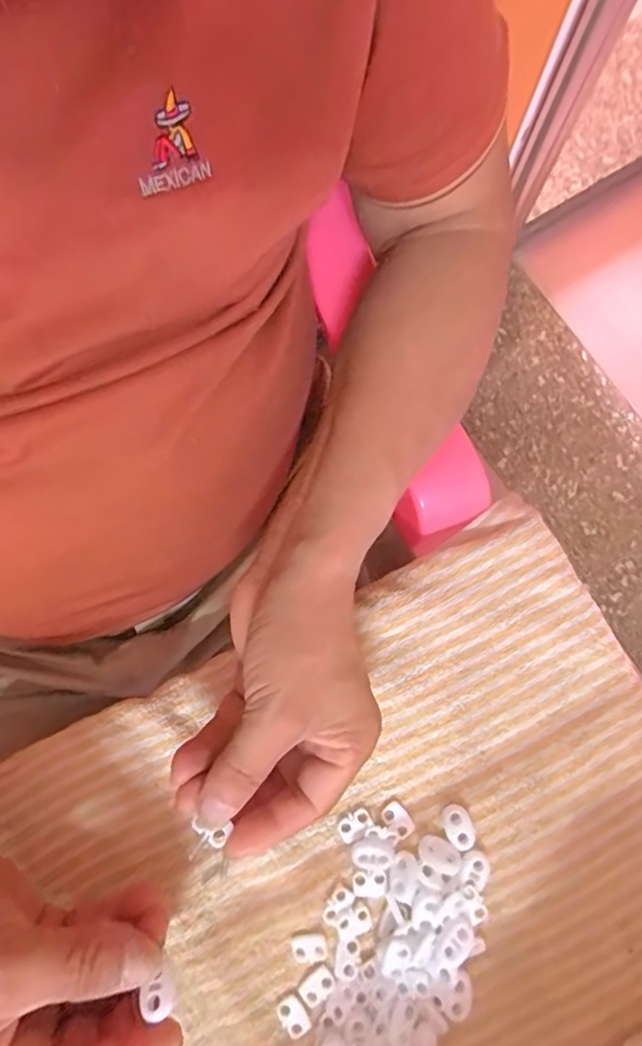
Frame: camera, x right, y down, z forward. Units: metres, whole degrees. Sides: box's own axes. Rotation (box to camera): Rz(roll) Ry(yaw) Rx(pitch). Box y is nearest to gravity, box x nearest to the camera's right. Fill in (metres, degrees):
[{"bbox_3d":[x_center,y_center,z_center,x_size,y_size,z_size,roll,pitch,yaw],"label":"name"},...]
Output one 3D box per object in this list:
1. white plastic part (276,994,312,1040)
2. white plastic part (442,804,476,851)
[{"bbox_3d":[-0.014,0.250,0.273,0.012,0.004,0.017,-39,81,-6],"label":"white plastic part"},{"bbox_3d":[0.074,0.163,0.291,0.015,0.006,0.022,-20,80,-3],"label":"white plastic part"}]

